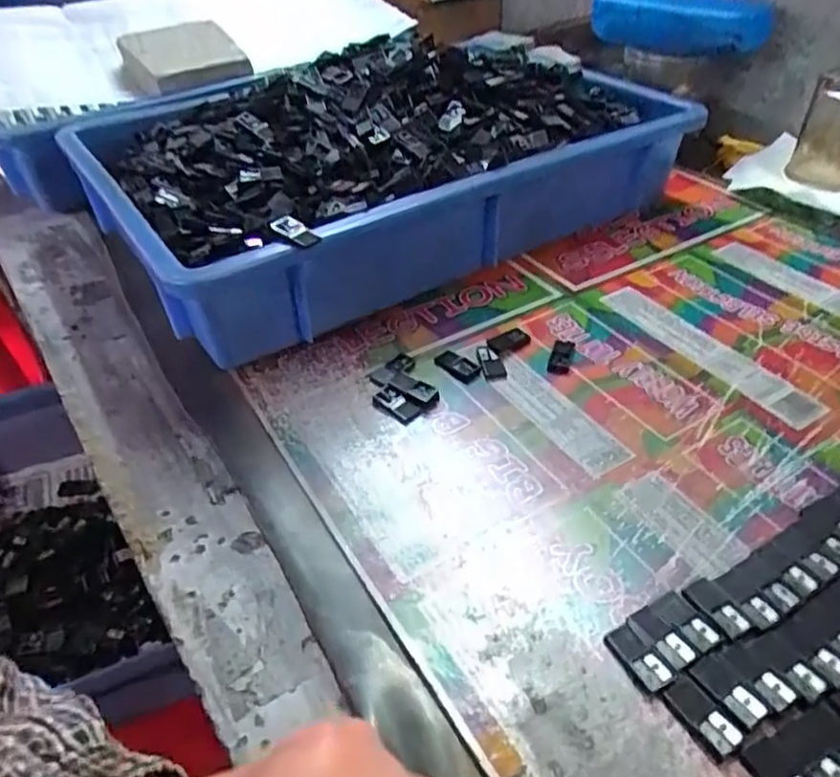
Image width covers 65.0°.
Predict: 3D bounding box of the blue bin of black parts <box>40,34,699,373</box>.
[{"bbox_3d":[-0.032,-0.189,0.517,0.408,0.101,0.305,-25,46,-24],"label":"blue bin of black parts"}]

